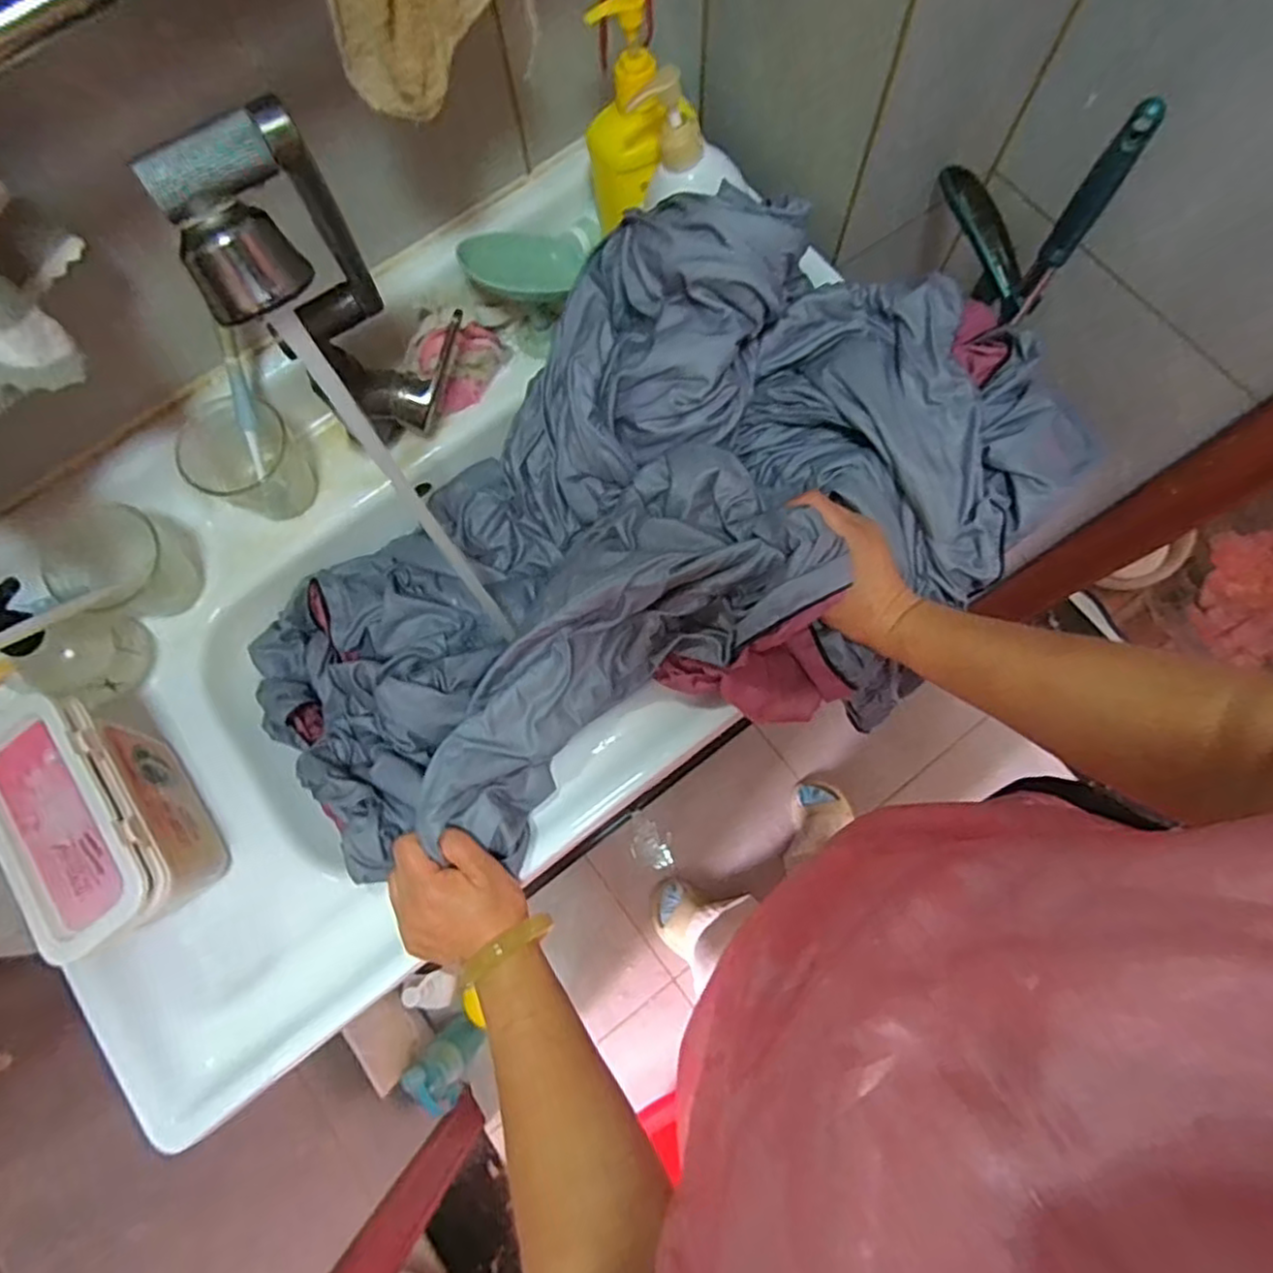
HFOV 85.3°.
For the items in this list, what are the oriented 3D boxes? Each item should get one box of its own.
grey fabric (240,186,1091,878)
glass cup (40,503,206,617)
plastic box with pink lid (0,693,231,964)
[{"bbox_3d":[0.005,-0.075,0.514,0.613,0.195,0.330,-35,78,-7],"label":"grey fabric"},{"bbox_3d":[-0.404,-0.060,0.558,0.089,0.078,0.082,0,76,2],"label":"glass cup"},{"bbox_3d":[-0.369,0.130,0.483,0.082,0.109,0.164,-35,78,-6],"label":"plastic box with pink lid"}]

